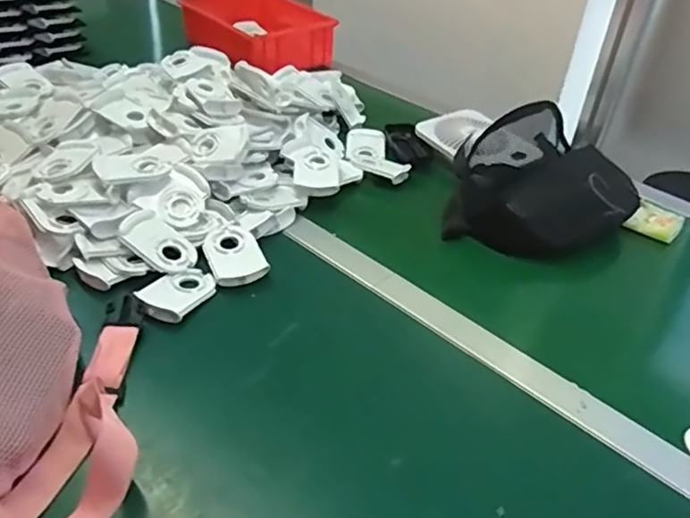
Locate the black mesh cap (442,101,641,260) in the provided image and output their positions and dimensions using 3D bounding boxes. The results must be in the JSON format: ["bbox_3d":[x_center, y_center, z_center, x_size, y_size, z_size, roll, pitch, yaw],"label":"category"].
[{"bbox_3d":[0.269,-0.121,0.834,0.234,0.105,0.273,11,37,8],"label":"black mesh cap"}]

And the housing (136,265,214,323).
[{"bbox_3d":[-0.170,0.031,0.631,0.055,0.019,0.088,18,38,17],"label":"housing"}]

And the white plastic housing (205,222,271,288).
[{"bbox_3d":[-0.125,-0.004,0.692,0.059,0.027,0.083,-14,40,-24],"label":"white plastic housing"}]

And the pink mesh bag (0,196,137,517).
[{"bbox_3d":[-0.263,0.082,0.495,0.168,0.100,0.344,-12,40,-22],"label":"pink mesh bag"}]

